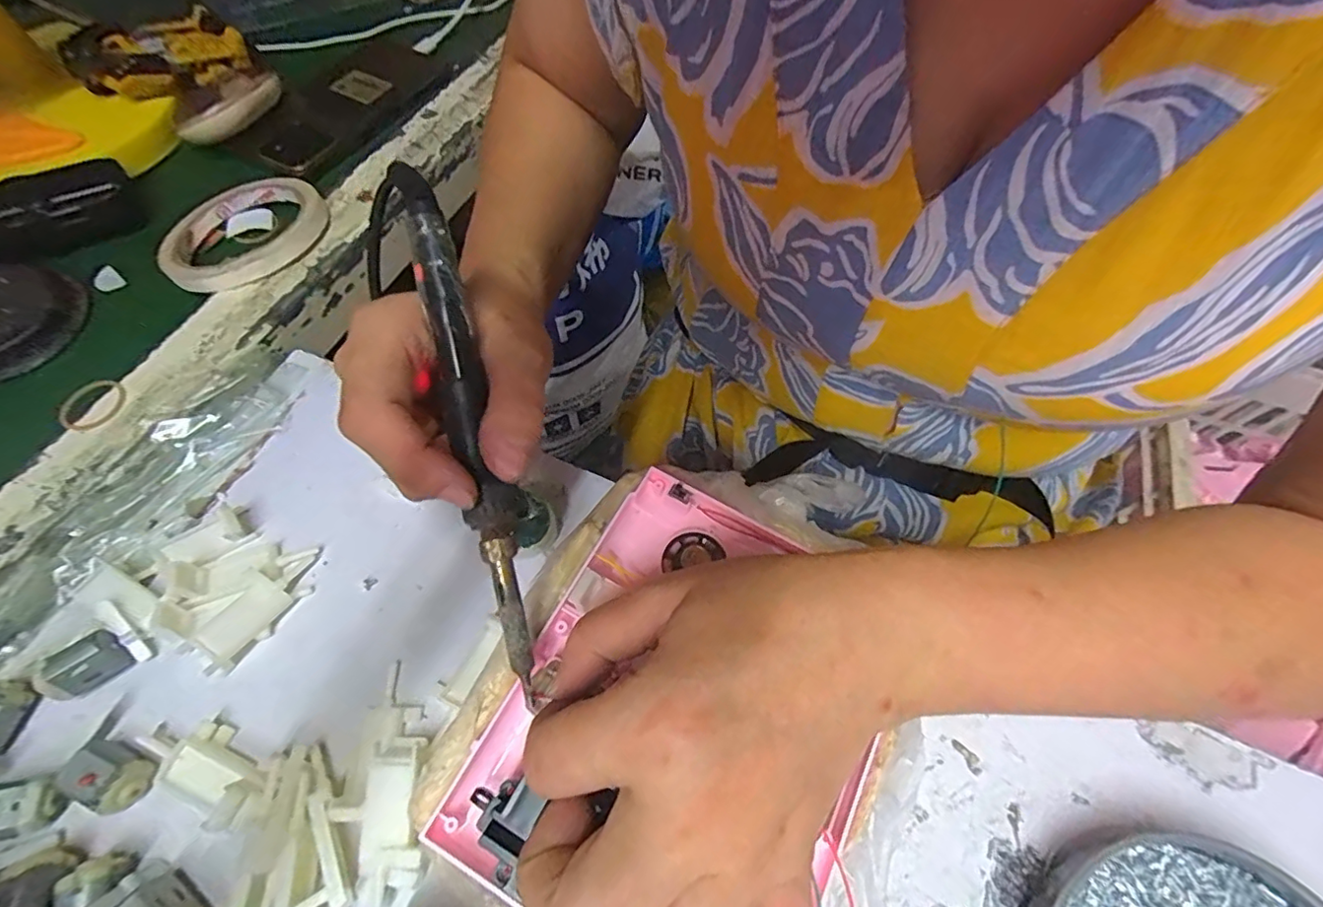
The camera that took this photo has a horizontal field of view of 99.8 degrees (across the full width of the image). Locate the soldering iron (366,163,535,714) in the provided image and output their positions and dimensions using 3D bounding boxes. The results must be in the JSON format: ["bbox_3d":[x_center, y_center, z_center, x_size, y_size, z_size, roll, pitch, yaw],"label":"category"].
[{"bbox_3d":[-0.068,-0.010,0.202,0.017,0.015,0.192,-14,87,-10],"label":"soldering iron"}]

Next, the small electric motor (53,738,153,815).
[{"bbox_3d":[-0.221,0.128,0.222,0.030,0.017,0.019,21,63,8],"label":"small electric motor"}]

